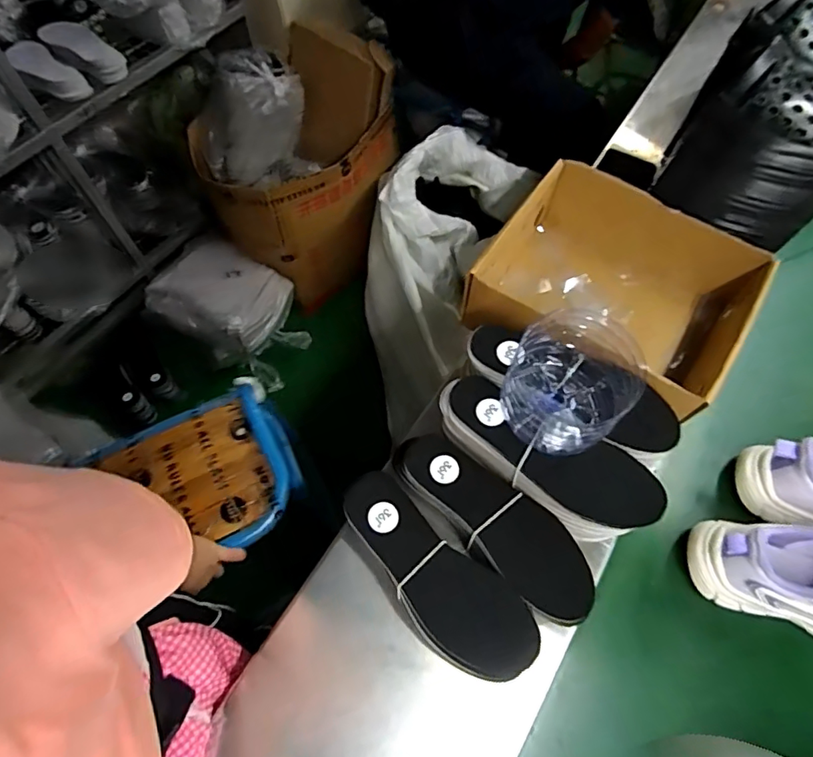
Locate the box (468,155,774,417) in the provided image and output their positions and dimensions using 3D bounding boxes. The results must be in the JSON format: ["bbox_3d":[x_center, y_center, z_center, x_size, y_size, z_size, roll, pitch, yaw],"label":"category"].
[{"bbox_3d":[0.235,-0.100,0.609,0.264,0.107,0.232,32,68,15],"label":"box"}]

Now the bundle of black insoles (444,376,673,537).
[{"bbox_3d":[0.131,0.066,0.493,0.210,0.042,0.082,39,70,18],"label":"bundle of black insoles"}]

